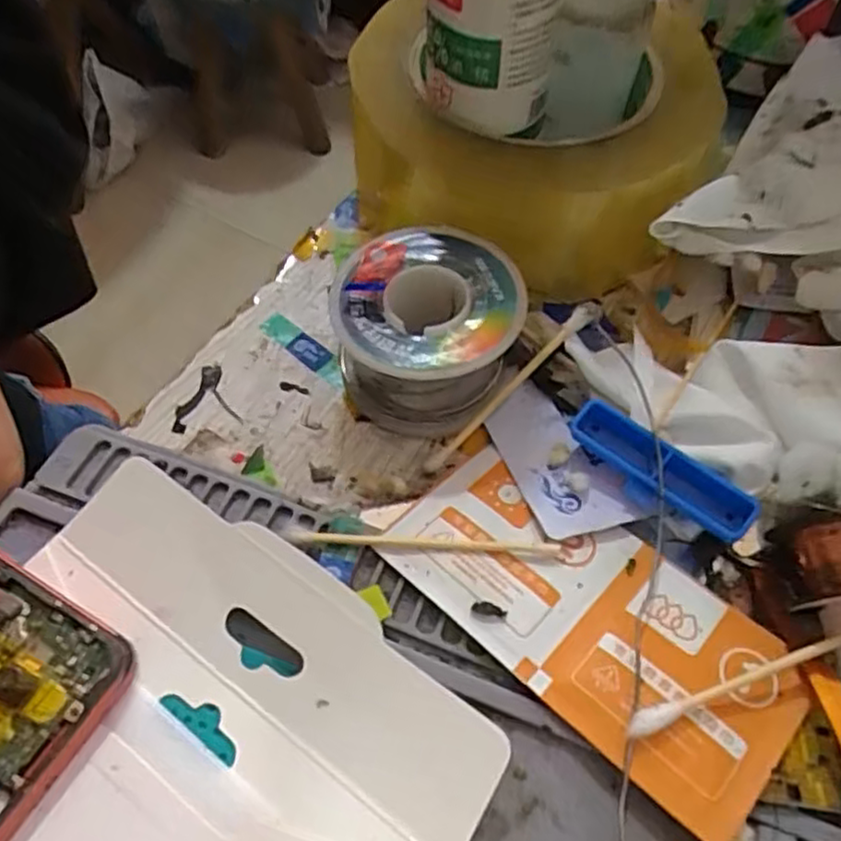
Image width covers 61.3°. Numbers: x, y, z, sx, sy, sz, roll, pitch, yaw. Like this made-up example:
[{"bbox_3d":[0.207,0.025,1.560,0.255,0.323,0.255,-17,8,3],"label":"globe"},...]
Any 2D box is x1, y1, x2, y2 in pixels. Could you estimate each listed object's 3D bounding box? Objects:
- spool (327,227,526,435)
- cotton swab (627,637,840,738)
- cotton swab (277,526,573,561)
[{"bbox_3d":[0.003,-0.028,0.209,0.050,0.033,0.052,0,58,0],"label":"spool"},{"bbox_3d":[0.080,0.056,0.161,0.074,0.006,0.005,-18,60,-11],"label":"cotton swab"},{"bbox_3d":[0.001,0.031,0.181,0.073,0.004,0.004,4,58,2],"label":"cotton swab"}]

